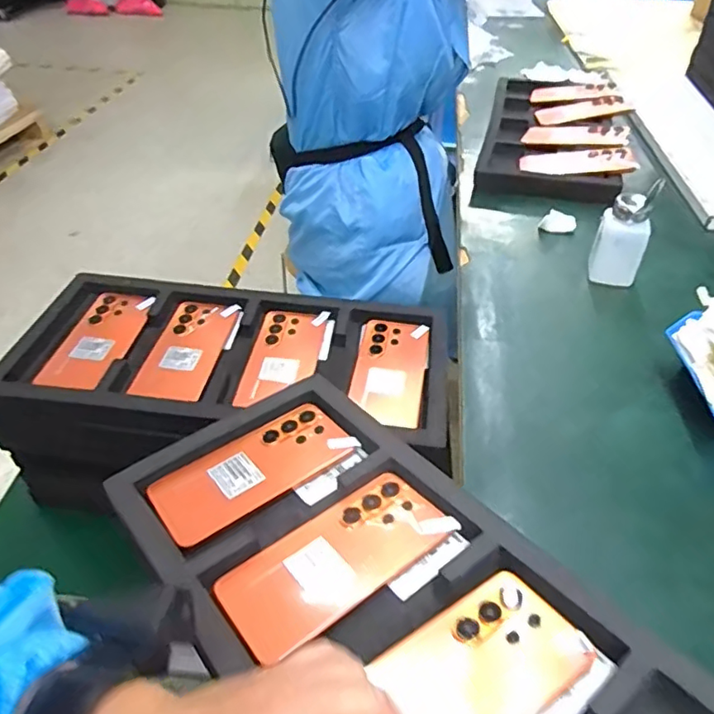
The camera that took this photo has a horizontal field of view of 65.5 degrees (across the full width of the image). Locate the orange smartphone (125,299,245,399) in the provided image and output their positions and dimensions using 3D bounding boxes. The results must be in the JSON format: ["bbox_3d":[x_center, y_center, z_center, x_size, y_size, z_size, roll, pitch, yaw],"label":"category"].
[{"bbox_3d":[-0.192,-0.011,0.643,0.082,0.012,0.156,6,44,5],"label":"orange smartphone"}]

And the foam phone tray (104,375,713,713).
[{"bbox_3d":[0.010,0.172,0.349,0.262,0.045,0.481,-28,43,-28],"label":"foam phone tray"}]

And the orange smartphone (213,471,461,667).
[{"bbox_3d":[-0.014,0.146,0.408,0.166,0.009,0.075,-28,51,-27],"label":"orange smartphone"}]

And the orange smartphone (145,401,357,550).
[{"bbox_3d":[-0.087,0.094,0.477,0.169,0.009,0.075,-29,51,-28],"label":"orange smartphone"}]

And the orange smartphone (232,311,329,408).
[{"bbox_3d":[-0.083,0.001,0.635,0.079,0.016,0.157,4,43,3],"label":"orange smartphone"}]

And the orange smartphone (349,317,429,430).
[{"bbox_3d":[0.037,0.014,0.623,0.080,0.010,0.161,7,44,6],"label":"orange smartphone"}]

